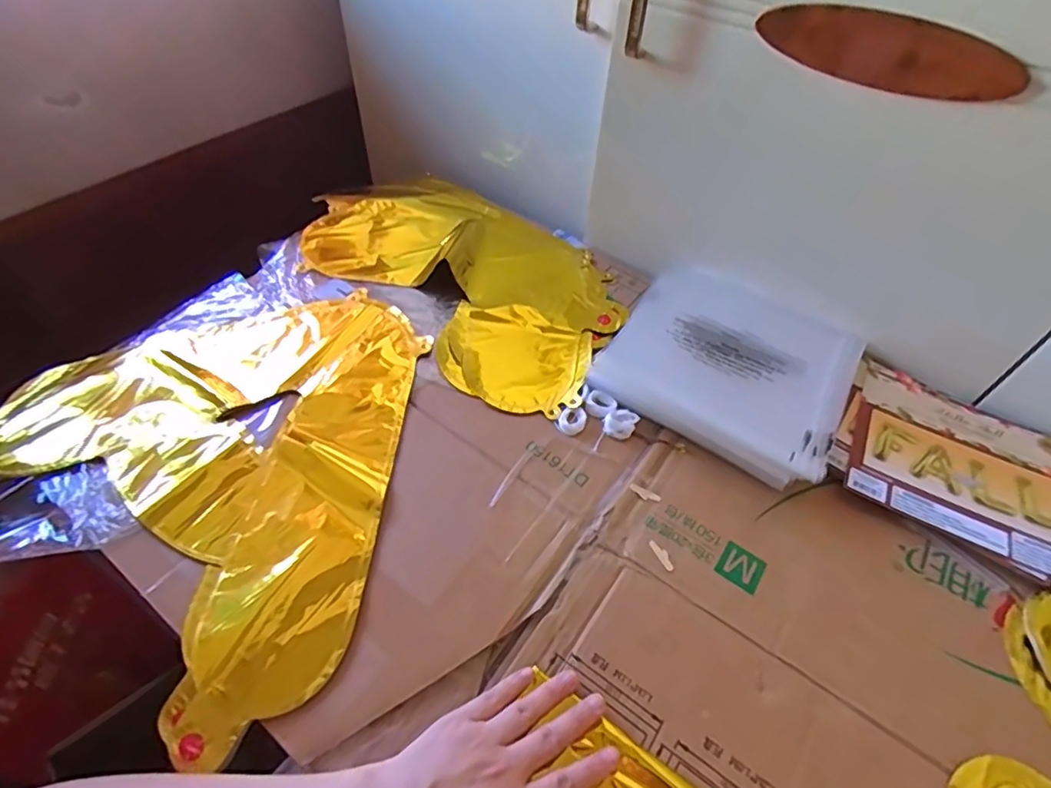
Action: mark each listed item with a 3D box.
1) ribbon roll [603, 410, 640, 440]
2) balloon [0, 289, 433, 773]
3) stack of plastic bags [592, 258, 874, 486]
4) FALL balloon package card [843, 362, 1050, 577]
[{"bbox_3d":[0.088,0.027,0.521,0.028,0.008,0.029,2,51,-2],"label":"ribbon roll"},{"bbox_3d":[-0.237,0.032,0.498,0.385,0.009,0.346,31,56,20],"label":"balloon"},{"bbox_3d":[0.214,-0.043,0.572,0.219,0.025,0.241,28,55,18],"label":"stack of plastic bags"},{"bbox_3d":[0.397,0.065,0.507,0.186,0.014,0.166,25,54,16],"label":"FALL balloon package card"}]

